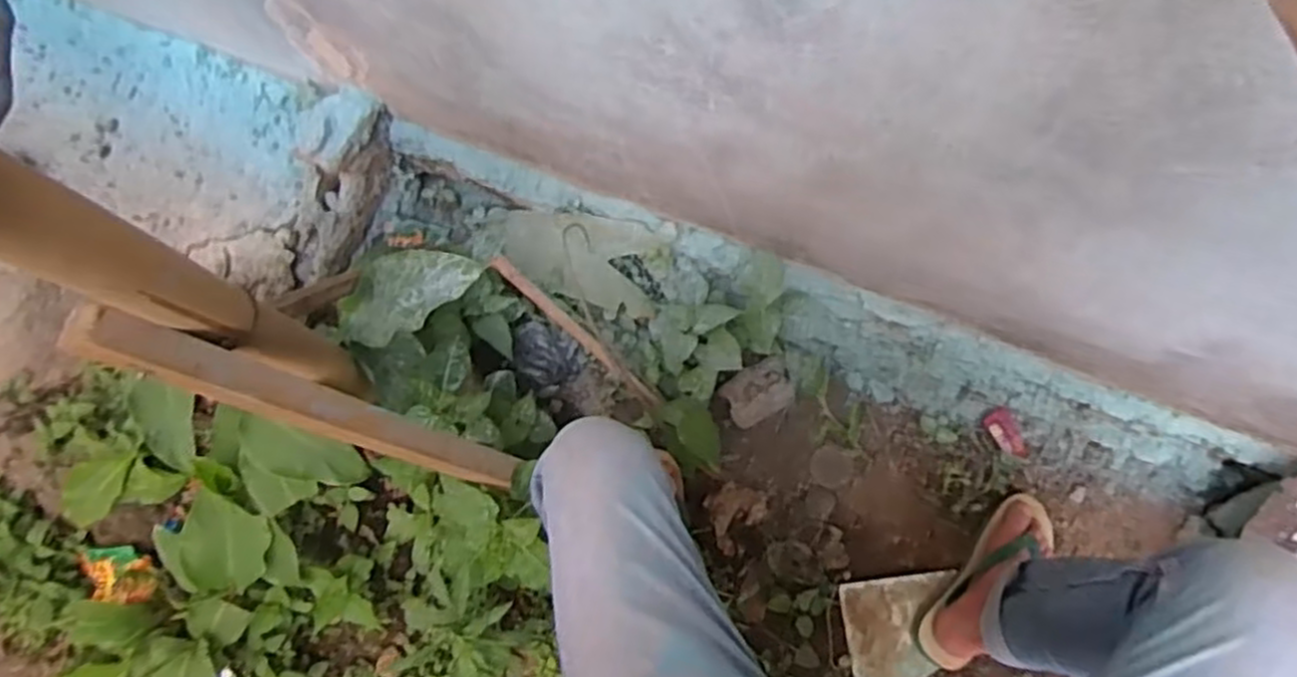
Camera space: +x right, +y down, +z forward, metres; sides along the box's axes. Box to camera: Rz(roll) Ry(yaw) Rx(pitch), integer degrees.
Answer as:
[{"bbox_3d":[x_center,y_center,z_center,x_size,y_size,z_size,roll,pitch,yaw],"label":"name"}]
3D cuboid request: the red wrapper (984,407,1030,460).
[{"bbox_3d":[0.522,0.138,1.123,0.045,0.009,0.076,-27,78,-4],"label":"red wrapper"}]

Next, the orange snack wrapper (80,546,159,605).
[{"bbox_3d":[-0.759,0.338,1.107,0.113,0.028,0.073,-2,88,9],"label":"orange snack wrapper"}]

